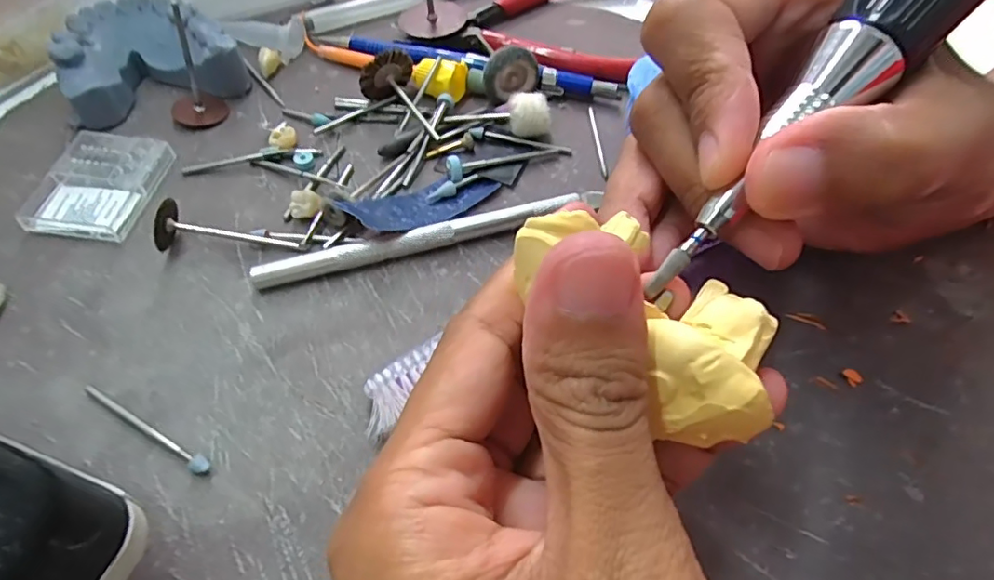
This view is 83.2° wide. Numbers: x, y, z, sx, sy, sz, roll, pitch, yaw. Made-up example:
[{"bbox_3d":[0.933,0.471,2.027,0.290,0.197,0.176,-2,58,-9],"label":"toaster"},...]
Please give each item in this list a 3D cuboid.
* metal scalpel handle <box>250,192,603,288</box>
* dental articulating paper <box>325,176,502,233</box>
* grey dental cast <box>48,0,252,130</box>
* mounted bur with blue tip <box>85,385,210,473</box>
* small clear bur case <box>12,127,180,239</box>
[{"bbox_3d":[-0.020,-0.018,0.194,0.121,0.009,0.007,-15,58,-14],"label":"metal scalpel handle"},{"bbox_3d":[-0.026,-0.033,0.202,0.055,0.011,0.021,-31,63,-23],"label":"dental articulating paper"},{"bbox_3d":[-0.142,-0.098,0.232,0.063,0.022,0.050,-20,59,-17],"label":"grey dental cast"},{"bbox_3d":[-0.096,0.037,0.153,0.046,0.004,0.004,28,58,14],"label":"mounted bur with blue tip"},{"bbox_3d":[-0.141,-0.038,0.200,0.034,0.008,0.045,8,56,2],"label":"small clear bur case"}]

